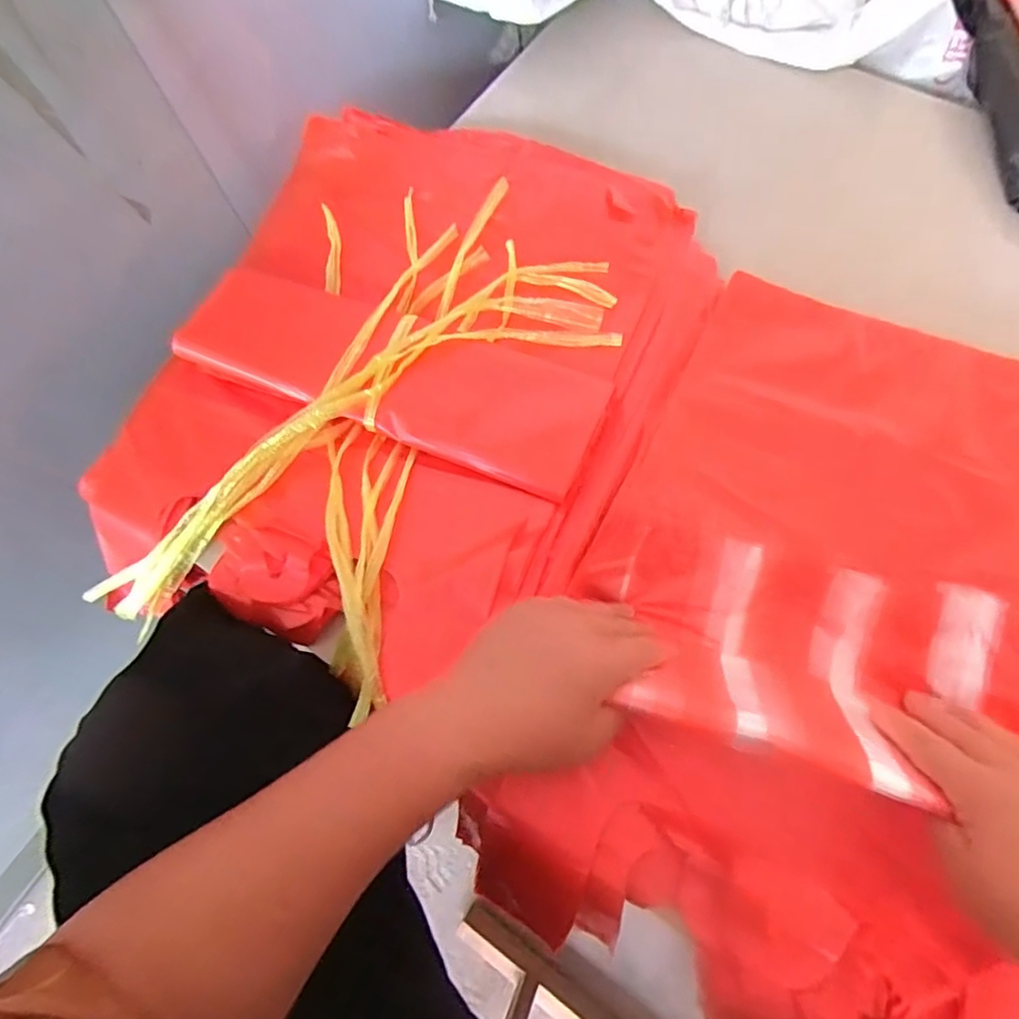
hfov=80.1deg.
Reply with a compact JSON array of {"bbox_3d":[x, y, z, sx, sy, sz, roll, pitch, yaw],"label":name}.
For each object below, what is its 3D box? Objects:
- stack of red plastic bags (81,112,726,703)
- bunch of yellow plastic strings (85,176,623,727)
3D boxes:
[{"bbox_3d":[-0.085,-0.115,0.513,0.407,0.057,0.513,20,73,9],"label":"stack of red plastic bags"},{"bbox_3d":[-0.108,-0.082,0.507,0.297,0.066,0.460,22,72,11],"label":"bunch of yellow plastic strings"}]

